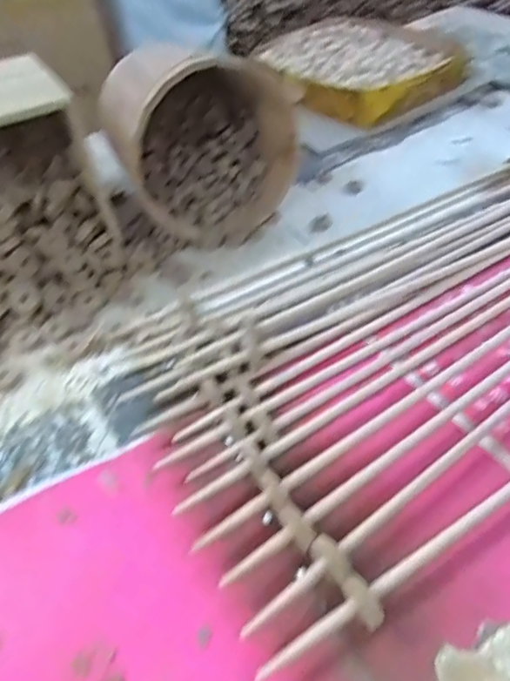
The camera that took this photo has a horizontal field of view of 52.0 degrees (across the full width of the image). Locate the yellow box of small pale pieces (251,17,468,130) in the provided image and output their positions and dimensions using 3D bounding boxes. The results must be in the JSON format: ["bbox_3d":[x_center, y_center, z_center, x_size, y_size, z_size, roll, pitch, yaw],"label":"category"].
[{"bbox_3d":[0.195,-0.549,1.052,0.317,0.075,0.391,-30,50,-20],"label":"yellow box of small pale pieces"}]

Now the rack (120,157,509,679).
[{"bbox_3d":[0.222,-0.042,0.581,0.725,0.041,0.408,-26,49,-16],"label":"rack"}]

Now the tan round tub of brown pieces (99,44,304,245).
[{"bbox_3d":[-0.073,-0.287,0.725,0.221,0.210,0.204,-4,46,4],"label":"tan round tub of brown pieces"}]

